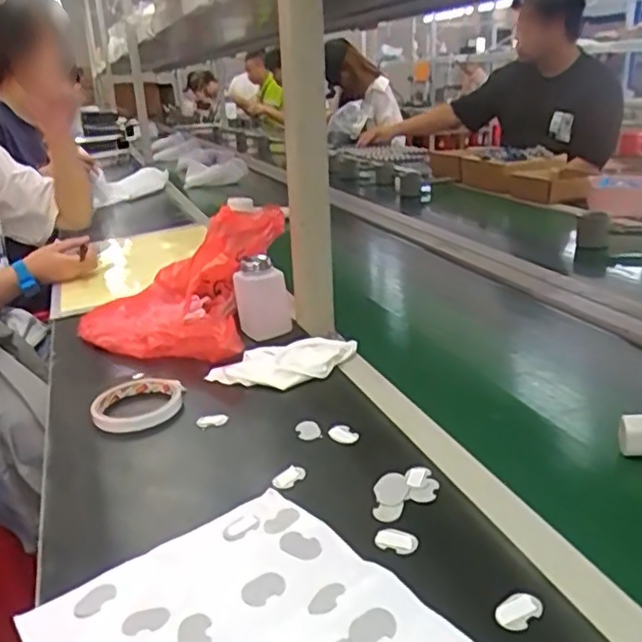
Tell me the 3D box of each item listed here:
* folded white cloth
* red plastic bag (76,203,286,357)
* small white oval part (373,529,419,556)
[{"bbox_3d":[-0.043,0.044,0.736,0.147,0.022,0.095,2,21,14],"label":"folded white cloth"},{"bbox_3d":[-0.177,-0.053,0.861,0.270,0.137,0.229,8,24,28],"label":"red plastic bag"},{"bbox_3d":[0.052,0.153,0.460,0.030,0.005,0.018,10,24,31],"label":"small white oval part"}]

